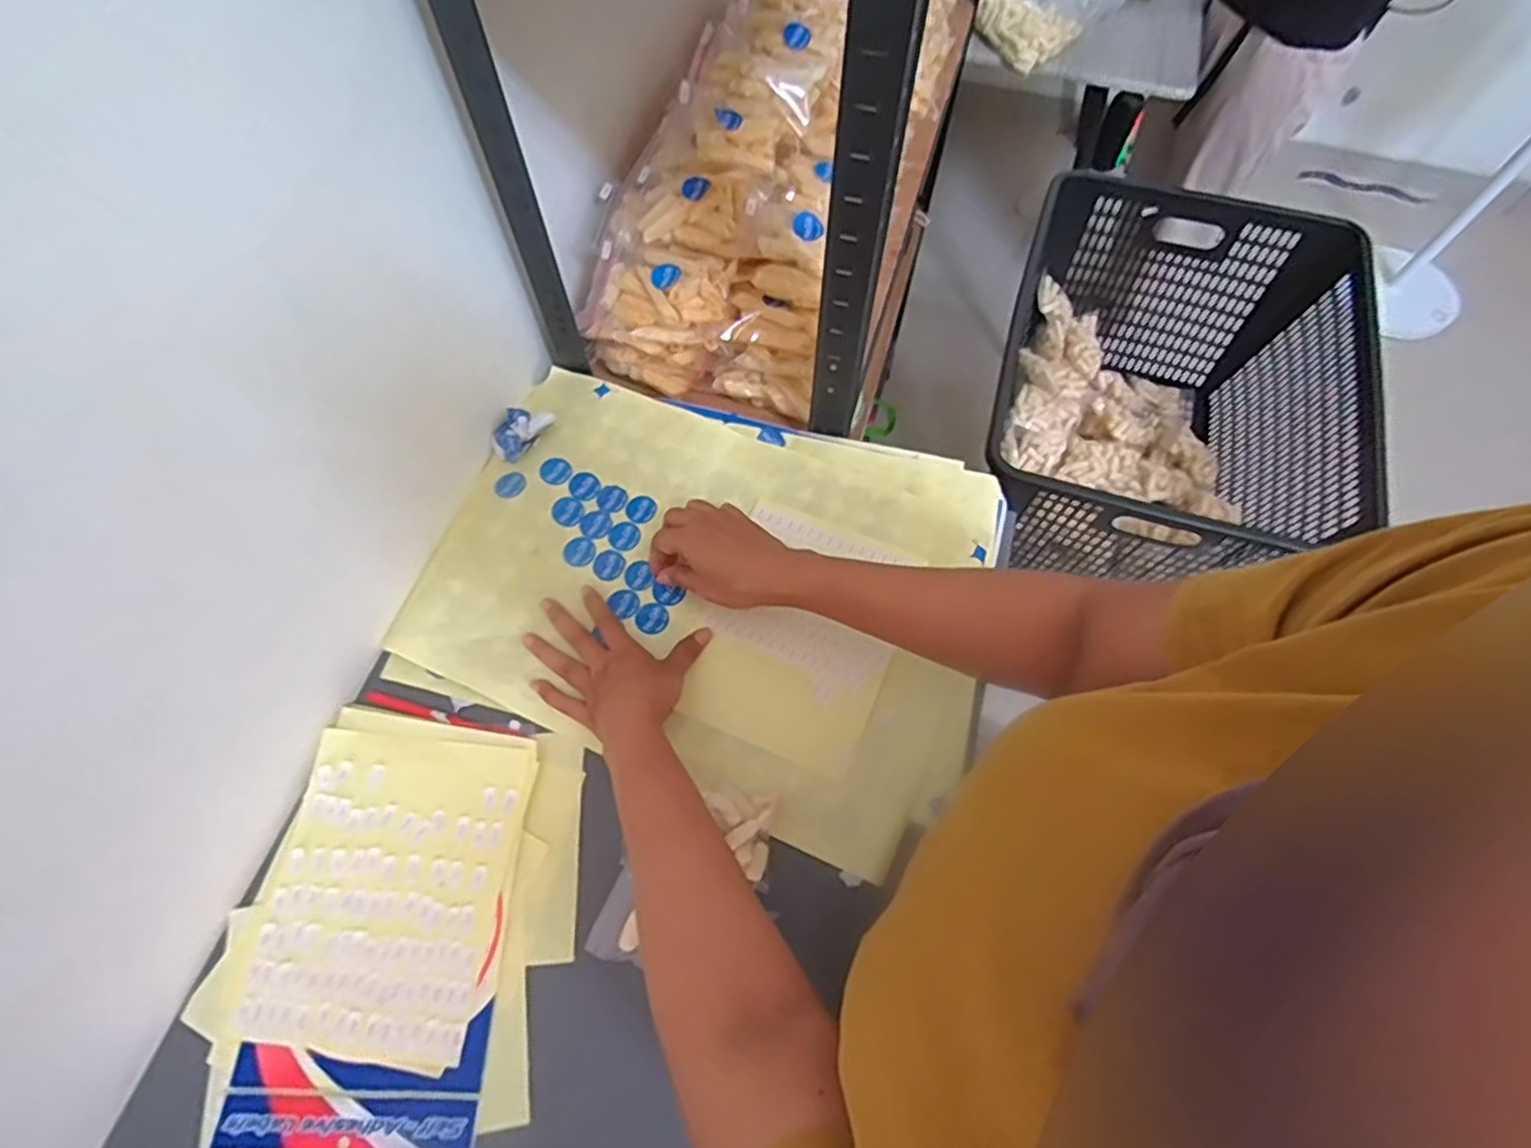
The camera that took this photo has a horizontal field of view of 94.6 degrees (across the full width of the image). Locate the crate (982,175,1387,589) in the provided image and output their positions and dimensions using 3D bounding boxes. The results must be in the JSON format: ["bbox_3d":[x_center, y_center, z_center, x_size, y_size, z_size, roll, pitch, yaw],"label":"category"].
[{"bbox_3d":[0.533,-0.232,0.999,0.418,0.293,0.542,18,65,8],"label":"crate"}]

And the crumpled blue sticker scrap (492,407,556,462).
[{"bbox_3d":[-0.233,-0.138,0.669,0.039,0.017,0.058,39,70,16],"label":"crumpled blue sticker scrap"}]

